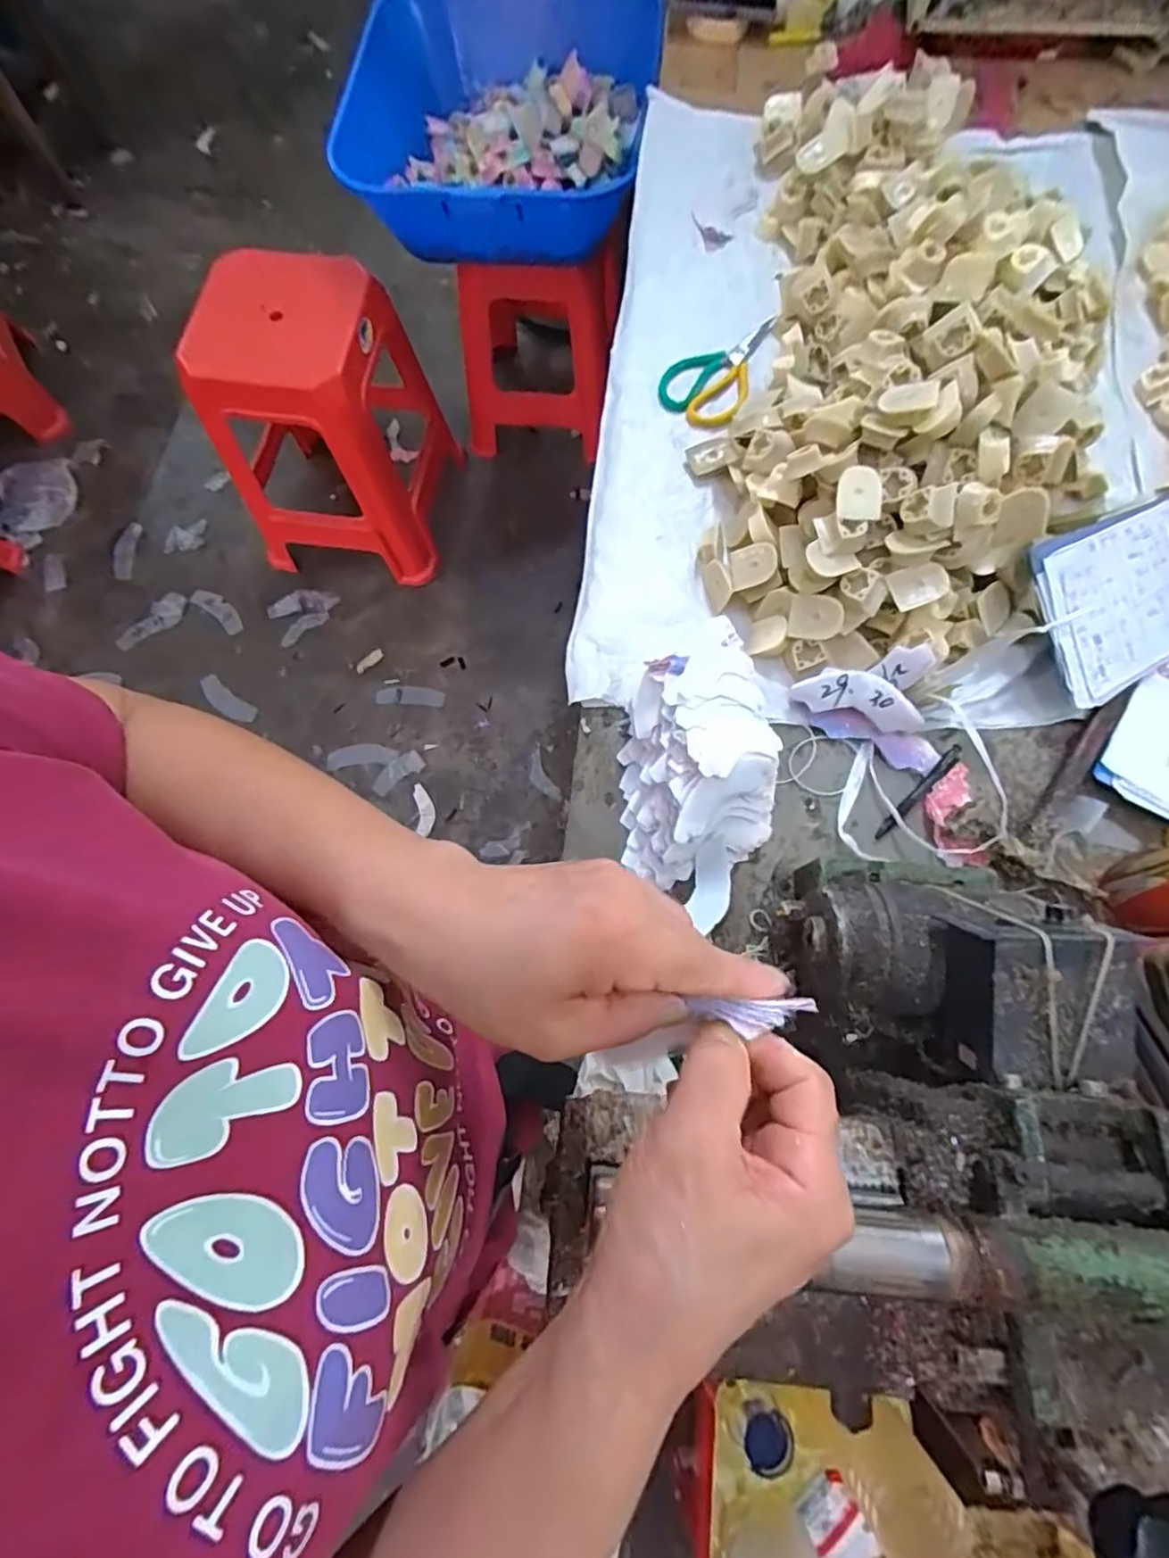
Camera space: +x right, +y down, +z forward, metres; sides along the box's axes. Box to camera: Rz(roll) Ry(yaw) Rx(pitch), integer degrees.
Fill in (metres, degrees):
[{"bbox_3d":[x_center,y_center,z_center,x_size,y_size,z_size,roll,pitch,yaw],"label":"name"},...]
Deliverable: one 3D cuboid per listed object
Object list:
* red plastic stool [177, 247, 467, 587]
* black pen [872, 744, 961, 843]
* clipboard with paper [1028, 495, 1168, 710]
[{"bbox_3d":[-0.519,-0.740,1.319,0.374,0.524,0.396,9,74,4],"label":"red plastic stool"},{"bbox_3d":[0.329,0.011,0.622,0.131,0.012,0.011,-43,78,-10],"label":"black pen"},{"bbox_3d":[0.537,-0.179,0.629,0.204,0.012,0.162,-24,97,-12],"label":"clipboard with paper"}]

